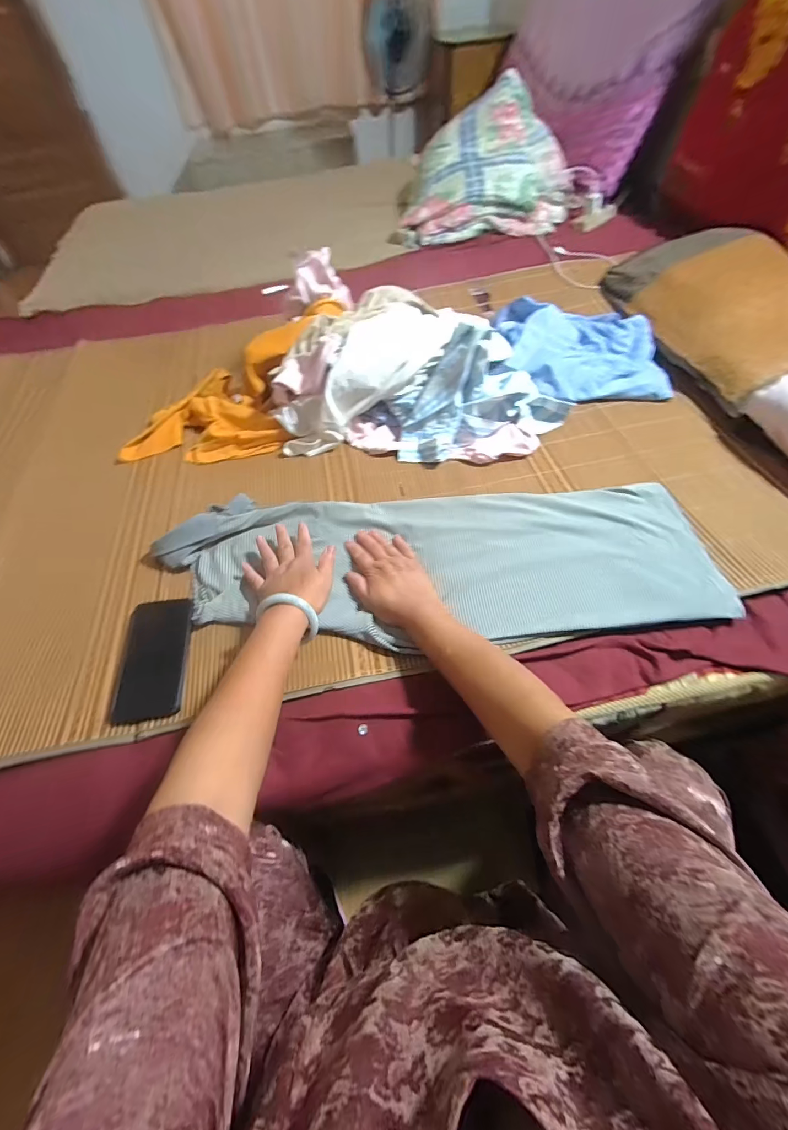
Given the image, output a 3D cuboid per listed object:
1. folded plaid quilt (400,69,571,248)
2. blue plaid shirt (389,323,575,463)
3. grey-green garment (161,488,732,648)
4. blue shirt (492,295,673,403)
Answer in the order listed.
[{"bbox_3d":[0.285,-1.224,1.212,0.480,0.232,0.432,-1,57,4],"label":"folded plaid quilt"},{"bbox_3d":[0.153,-0.316,0.693,0.316,0.152,0.131,-20,58,-8],"label":"blue plaid shirt"},{"bbox_3d":[0.048,-0.013,0.574,0.745,0.047,0.242,-2,54,2],"label":"grey-green garment"},{"bbox_3d":[0.382,-0.446,0.816,0.318,0.062,0.242,2,58,5],"label":"blue shirt"}]

